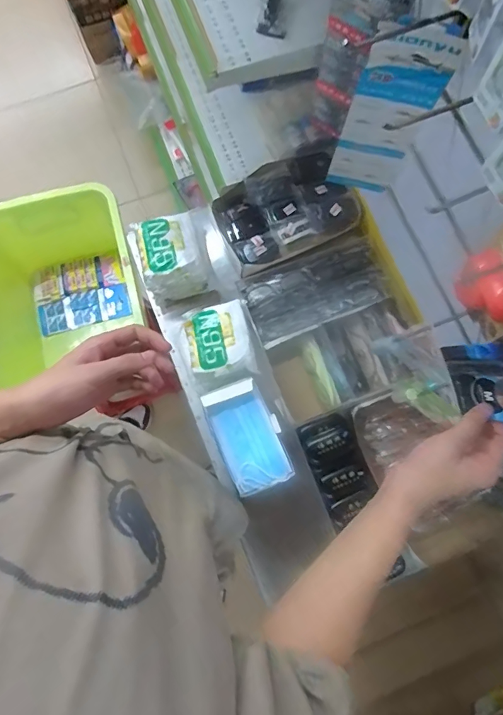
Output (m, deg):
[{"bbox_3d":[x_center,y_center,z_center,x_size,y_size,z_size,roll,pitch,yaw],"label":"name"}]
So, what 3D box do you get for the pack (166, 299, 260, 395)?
[{"bbox_3d":[-0.066,-0.025,0.794,0.142,0.067,0.158,-19,79,-4],"label":"pack"}]

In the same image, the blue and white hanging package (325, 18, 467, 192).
[{"bbox_3d":[0.177,-0.317,0.573,0.100,0.275,0.026,16,78,3],"label":"blue and white hanging package"}]

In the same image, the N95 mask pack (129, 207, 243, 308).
[{"bbox_3d":[-0.128,-0.198,0.797,0.163,0.090,0.154,-22,79,-5],"label":"N95 mask pack"}]

